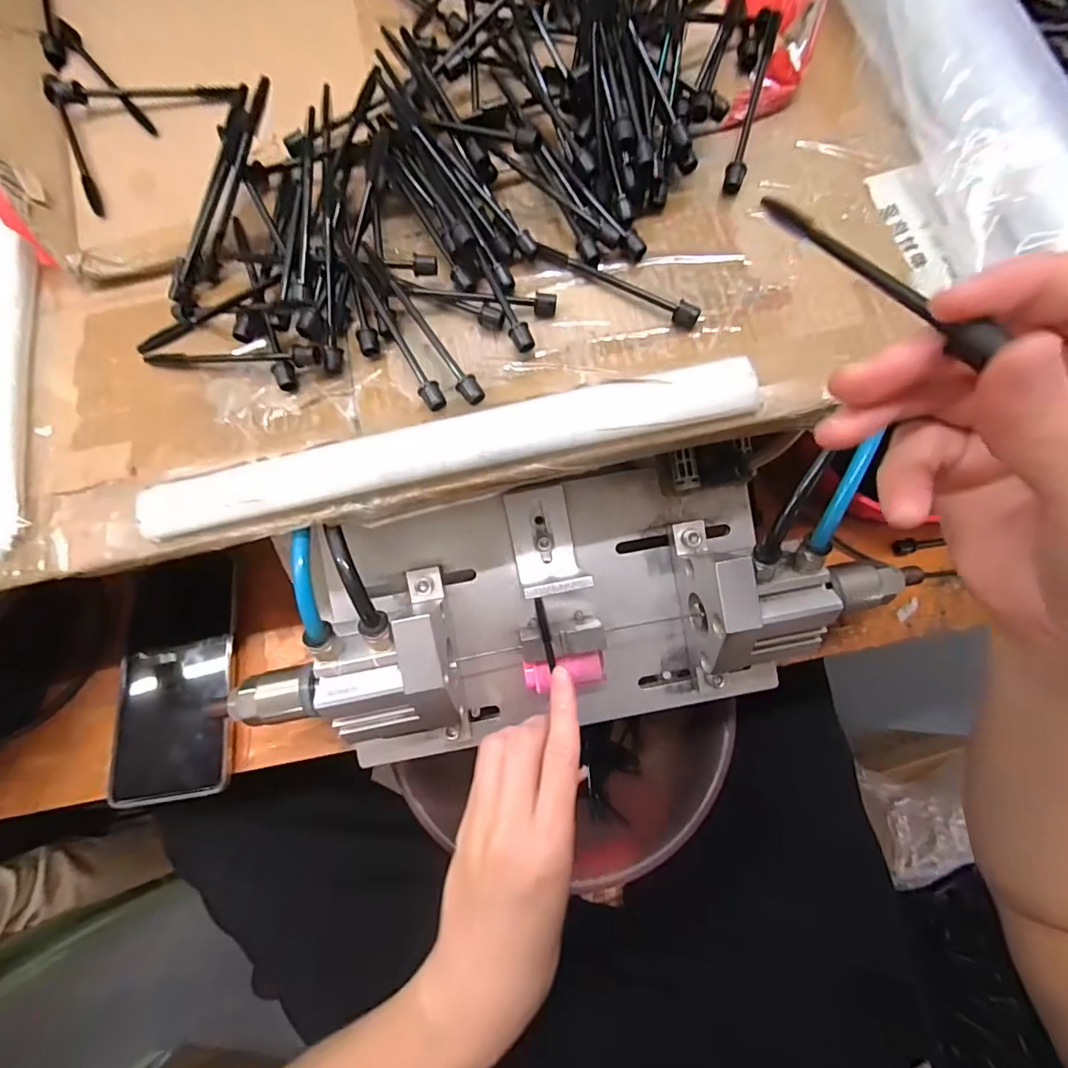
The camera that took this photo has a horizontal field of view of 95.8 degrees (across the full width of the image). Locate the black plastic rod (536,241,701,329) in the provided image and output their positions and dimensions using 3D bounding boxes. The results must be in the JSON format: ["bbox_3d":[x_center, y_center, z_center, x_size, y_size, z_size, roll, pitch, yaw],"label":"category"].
[{"bbox_3d":[0.042,-0.132,0.249,0.094,0.011,0.014,35,76,12],"label":"black plastic rod"}]

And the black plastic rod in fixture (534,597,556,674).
[{"bbox_3d":[0.007,0.053,0.258,0.005,0.004,0.041,-12,102,-3],"label":"black plastic rod in fixture"}]

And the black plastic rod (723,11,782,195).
[{"bbox_3d":[0.119,-0.232,0.262,0.011,0.008,0.103,14,88,6],"label":"black plastic rod"}]

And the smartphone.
[{"bbox_3d":[-0.246,0.097,0.331,0.076,0.013,0.155,-7,75,0],"label":"smartphone"}]

